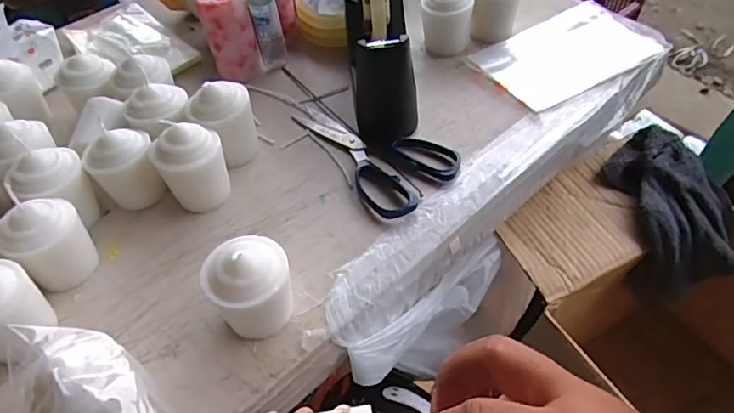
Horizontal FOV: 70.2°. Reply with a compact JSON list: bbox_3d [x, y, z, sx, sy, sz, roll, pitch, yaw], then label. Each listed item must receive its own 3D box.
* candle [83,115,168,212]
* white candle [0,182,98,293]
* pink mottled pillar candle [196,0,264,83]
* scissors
[{"bbox_3d":[-0.207,-0.029,0.458,0.053,0.067,0.051,-30,55,-20],"label":"candle"},{"bbox_3d":[-0.244,0.031,0.406,0.053,0.070,0.056,36,61,29],"label":"white candle"},{"bbox_3d":[-0.150,-0.189,0.574,0.051,0.091,0.048,-18,51,-11],"label":"pink mottled pillar candle"},{"bbox_3d":[-0.005,-0.057,0.495,0.094,0.010,0.177,-39,58,-25],"label":"scissors"}]

